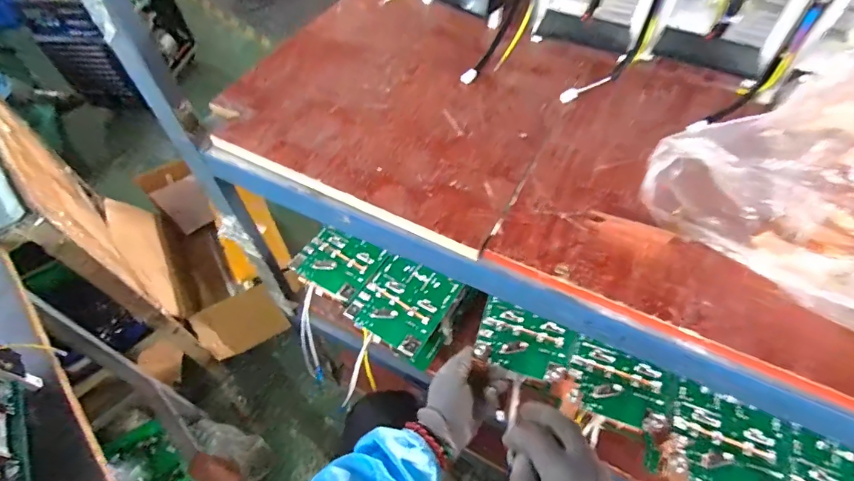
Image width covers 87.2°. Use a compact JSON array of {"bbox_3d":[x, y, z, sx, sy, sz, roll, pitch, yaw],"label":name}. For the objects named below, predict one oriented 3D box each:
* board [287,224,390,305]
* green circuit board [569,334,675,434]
[{"bbox_3d":[-0.140,0.033,0.712,0.126,0.016,0.104,26,59,20],"label":"board"},{"bbox_3d":[0.250,0.186,0.578,0.125,0.011,0.094,17,57,15],"label":"green circuit board"}]

